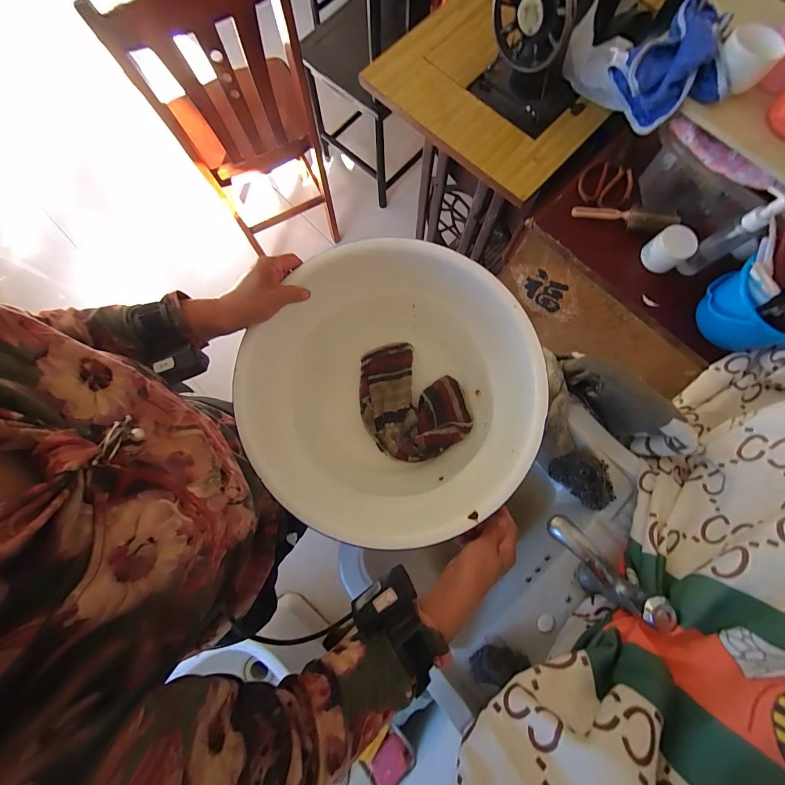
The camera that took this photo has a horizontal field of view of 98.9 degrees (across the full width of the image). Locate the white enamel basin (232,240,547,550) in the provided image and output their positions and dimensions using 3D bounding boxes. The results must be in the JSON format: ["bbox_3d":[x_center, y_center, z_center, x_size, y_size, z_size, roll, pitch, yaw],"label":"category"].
[{"bbox_3d":[-0.004,0.003,0.484,0.391,0.142,0.381,0,75,1],"label":"white enamel basin"}]

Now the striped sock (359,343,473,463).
[{"bbox_3d":[0.028,0.011,0.505,0.148,0.023,0.174,-24,76,-5],"label":"striped sock"}]

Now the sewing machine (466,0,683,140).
[{"bbox_3d":[0.344,-0.683,0.590,0.356,0.197,0.182,-40,78,-9],"label":"sewing machine"}]

